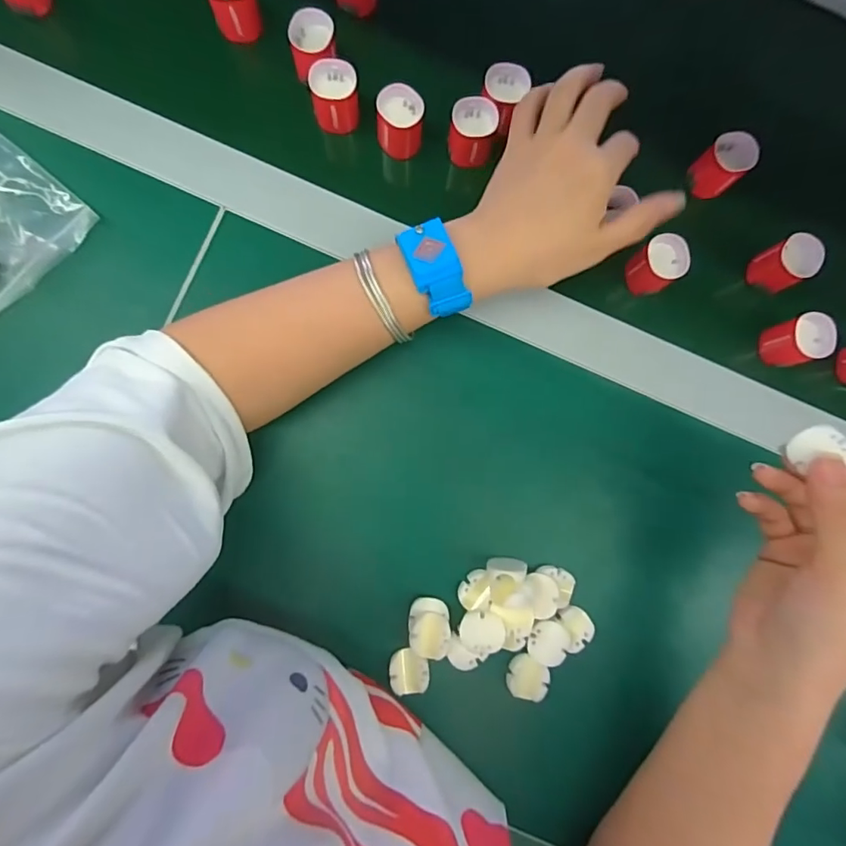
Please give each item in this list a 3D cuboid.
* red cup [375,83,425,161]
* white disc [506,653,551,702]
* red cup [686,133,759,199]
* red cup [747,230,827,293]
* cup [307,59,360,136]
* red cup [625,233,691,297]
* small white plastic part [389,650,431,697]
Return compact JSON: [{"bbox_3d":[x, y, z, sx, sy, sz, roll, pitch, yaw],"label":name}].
[{"bbox_3d":[-0.016,-0.207,0.351,0.031,0.036,0.031,1,85,-2],"label":"red cup"},{"bbox_3d":[0.068,0.164,0.326,0.026,0.004,0.027,-1,83,9],"label":"white disc"},{"bbox_3d":[0.210,-0.181,0.356,0.030,0.034,0.028,0,85,-2],"label":"red cup"},{"bbox_3d":[0.250,-0.110,0.351,0.029,0.034,0.030,0,85,-2],"label":"red cup"},{"bbox_3d":[-0.060,-0.223,0.348,0.030,0.036,0.028,0,85,-2],"label":"cup"},{"bbox_3d":[0.160,-0.107,0.348,0.028,0.033,0.030,0,85,-2],"label":"red cup"},{"bbox_3d":[-0.009,0.159,0.323,0.025,0.004,0.027,-8,86,-3],"label":"small white plastic part"}]

